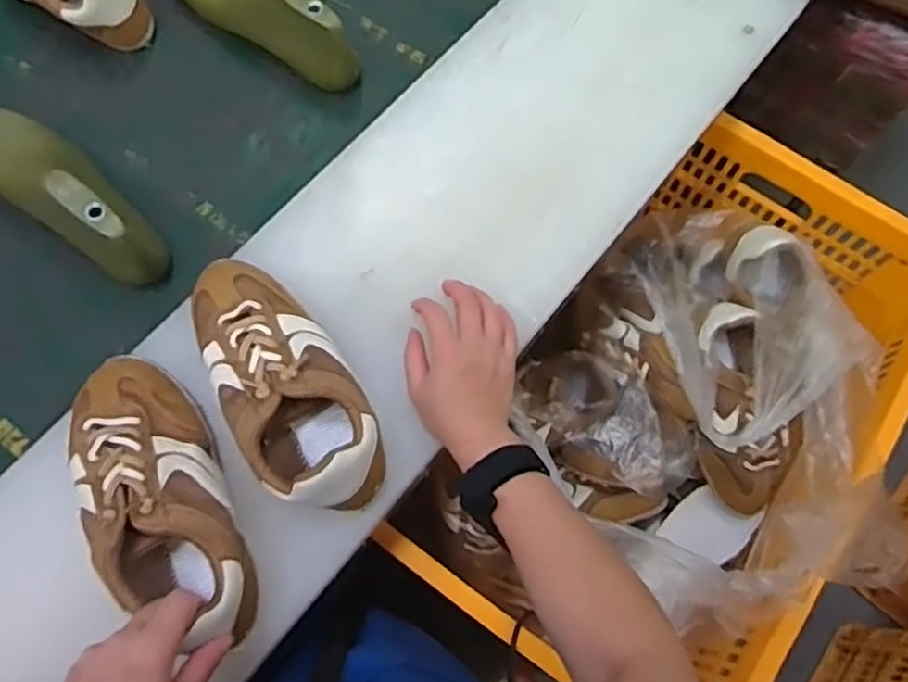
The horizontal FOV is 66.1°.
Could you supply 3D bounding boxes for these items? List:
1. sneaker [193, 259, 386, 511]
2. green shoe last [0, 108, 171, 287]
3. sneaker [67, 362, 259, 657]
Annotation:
[{"bbox_3d":[-0.133,0.028,0.533,0.092,0.067,0.221,-28,75,-11],"label":"sneaker"},{"bbox_3d":[-0.359,-0.143,0.625,0.237,0.084,0.068,34,73,9],"label":"green shoe last"},{"bbox_3d":[-0.213,0.109,0.497,0.091,0.075,0.222,-29,68,-12],"label":"sneaker"}]

